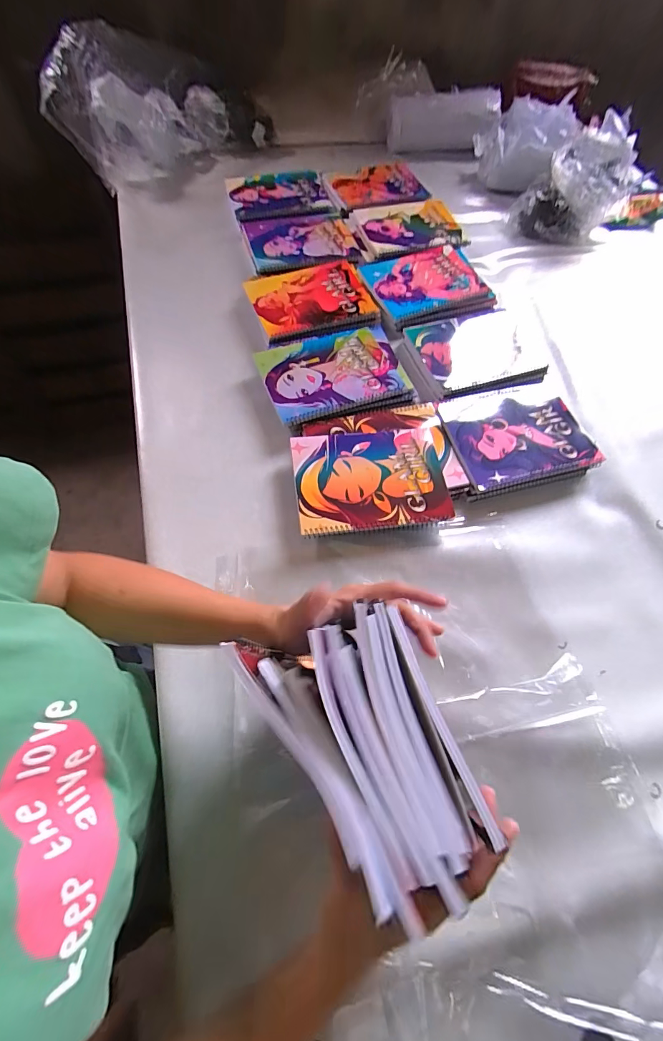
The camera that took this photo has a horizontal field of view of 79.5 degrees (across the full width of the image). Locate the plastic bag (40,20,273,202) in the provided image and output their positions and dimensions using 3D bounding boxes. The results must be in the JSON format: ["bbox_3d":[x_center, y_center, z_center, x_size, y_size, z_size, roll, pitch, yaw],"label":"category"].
[{"bbox_3d":[-0.358,-0.806,0.815,0.161,0.222,0.436,42,55,17],"label":"plastic bag"}]

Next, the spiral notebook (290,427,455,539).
[{"bbox_3d":[0.055,-0.058,0.529,0.203,0.009,0.145,-5,63,-6],"label":"spiral notebook"}]

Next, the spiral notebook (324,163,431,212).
[{"bbox_3d":[0.106,-0.719,0.855,0.214,0.015,0.172,-15,65,-10],"label":"spiral notebook"}]

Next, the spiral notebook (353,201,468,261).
[{"bbox_3d":[0.162,-0.580,0.788,0.215,0.014,0.147,-15,65,-10],"label":"spiral notebook"}]

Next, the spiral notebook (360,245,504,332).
[{"bbox_3d":[0.178,-0.424,0.720,0.216,0.019,0.176,-15,64,-11],"label":"spiral notebook"}]

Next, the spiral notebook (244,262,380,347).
[{"bbox_3d":[-0.031,-0.371,0.680,0.198,0.019,0.157,-16,64,-11],"label":"spiral notebook"}]

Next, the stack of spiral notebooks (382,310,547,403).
[{"bbox_3d":[0.225,-0.283,0.662,0.214,0.023,0.189,-11,63,-9],"label":"stack of spiral notebooks"}]

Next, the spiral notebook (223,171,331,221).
[{"bbox_3d":[-0.111,-0.672,0.817,0.197,0.018,0.171,-8,64,-6],"label":"spiral notebook"}]

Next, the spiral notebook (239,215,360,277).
[{"bbox_3d":[-0.056,-0.529,0.752,0.206,0.009,0.164,-12,64,-8],"label":"spiral notebook"}]

